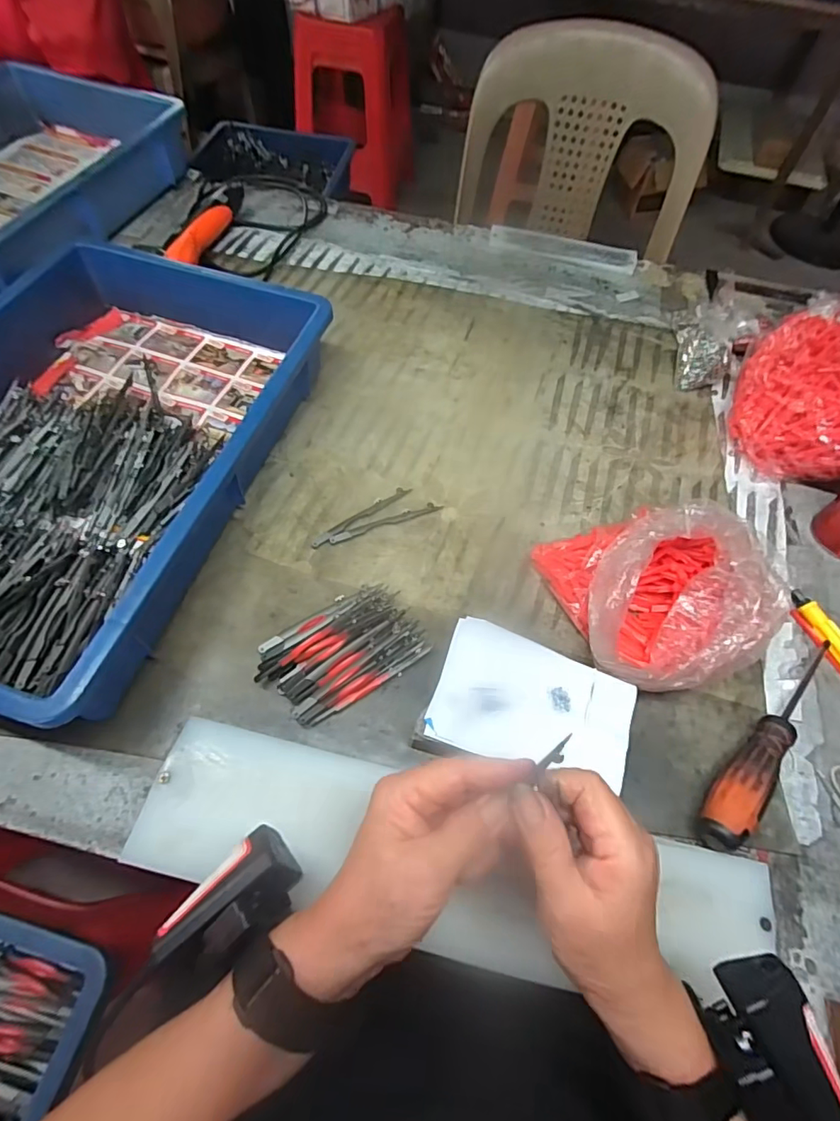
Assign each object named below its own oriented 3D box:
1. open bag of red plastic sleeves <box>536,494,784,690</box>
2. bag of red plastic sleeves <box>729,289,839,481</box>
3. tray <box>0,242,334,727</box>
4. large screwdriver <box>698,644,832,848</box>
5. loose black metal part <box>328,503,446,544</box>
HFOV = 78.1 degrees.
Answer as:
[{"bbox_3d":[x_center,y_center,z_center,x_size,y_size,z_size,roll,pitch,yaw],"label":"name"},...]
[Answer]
[{"bbox_3d":[0.181,0.020,0.397,0.130,0.072,0.148,-9,61,-9],"label":"open bag of red plastic sleeves"},{"bbox_3d":[0.410,-0.176,0.520,0.154,0.092,0.193,32,63,14],"label":"bag of red plastic sleeves"},{"bbox_3d":[-0.284,-0.100,0.441,0.287,0.079,0.422,16,61,5],"label":"tray"},{"bbox_3d":[0.261,0.123,0.380,0.028,0.024,0.200,41,66,18],"label":"large screwdriver"},{"bbox_3d":[-0.030,-0.035,0.471,0.107,0.008,0.011,-19,63,-14],"label":"loose black metal part"}]

